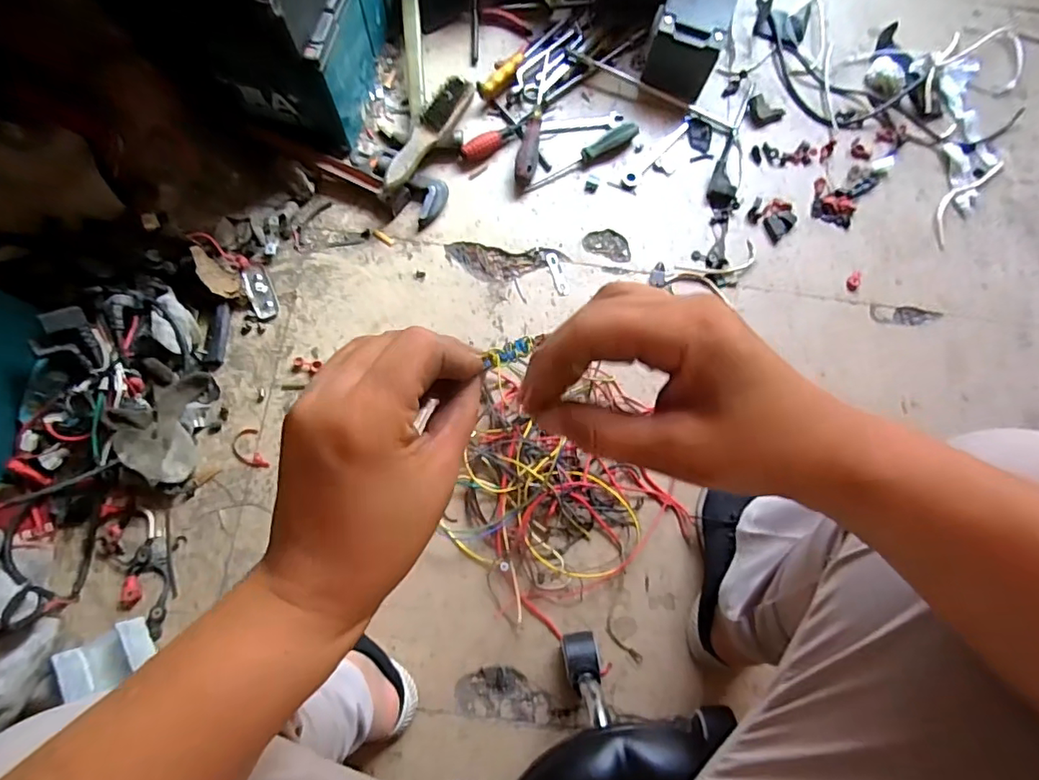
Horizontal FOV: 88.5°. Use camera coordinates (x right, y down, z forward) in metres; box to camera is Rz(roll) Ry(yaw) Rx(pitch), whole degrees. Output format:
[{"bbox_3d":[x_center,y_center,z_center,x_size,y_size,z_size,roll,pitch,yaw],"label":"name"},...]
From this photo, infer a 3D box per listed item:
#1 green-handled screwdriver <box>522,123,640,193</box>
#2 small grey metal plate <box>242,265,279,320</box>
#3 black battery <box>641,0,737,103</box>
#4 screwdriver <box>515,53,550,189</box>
[{"bbox_3d":[0.091,-0.345,0.791,0.192,0.028,0.022,-31,79,-8],"label":"green-handled screwdriver"},{"bbox_3d":[-0.354,-0.135,0.732,0.030,0.012,0.078,-21,78,-6],"label":"small grey metal plate"},{"bbox_3d":[0.261,-0.544,0.808,0.102,0.095,0.164,18,77,3],"label":"black battery"},{"bbox_3d":[0.021,-0.404,0.801,0.029,0.031,0.214,9,77,0],"label":"screwdriver"}]

